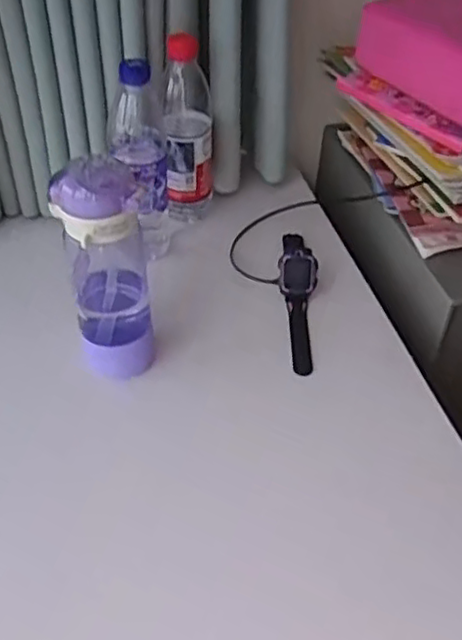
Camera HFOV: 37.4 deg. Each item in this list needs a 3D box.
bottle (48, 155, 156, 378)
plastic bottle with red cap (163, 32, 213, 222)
[{"bbox_3d":[-0.112,-0.041,0.615,0.071,0.210,0.073,-7,44,-6],"label":"bottle"},{"bbox_3d":[-0.049,-0.215,0.796,0.053,0.211,0.057,-1,44,0],"label":"plastic bottle with red cap"}]

